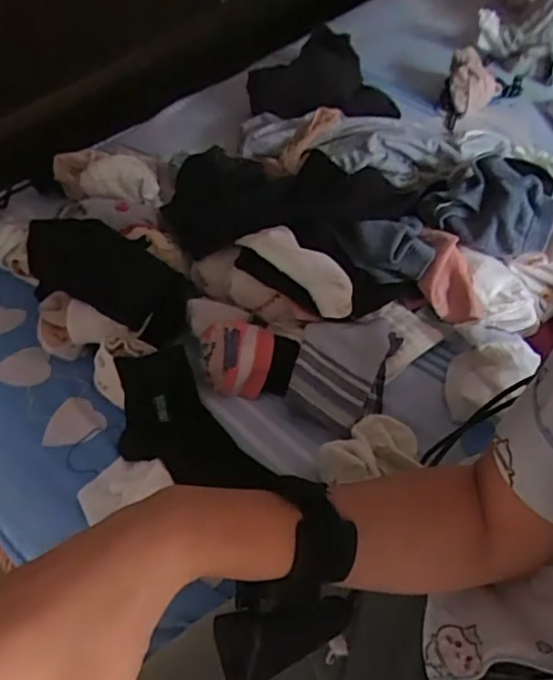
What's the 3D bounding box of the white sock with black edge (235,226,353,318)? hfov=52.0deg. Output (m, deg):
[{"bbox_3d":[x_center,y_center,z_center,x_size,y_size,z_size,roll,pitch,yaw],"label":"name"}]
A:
[{"bbox_3d":[0.022,-0.073,0.579,0.135,0.048,0.049,31,58,-1],"label":"white sock with black edge"}]

